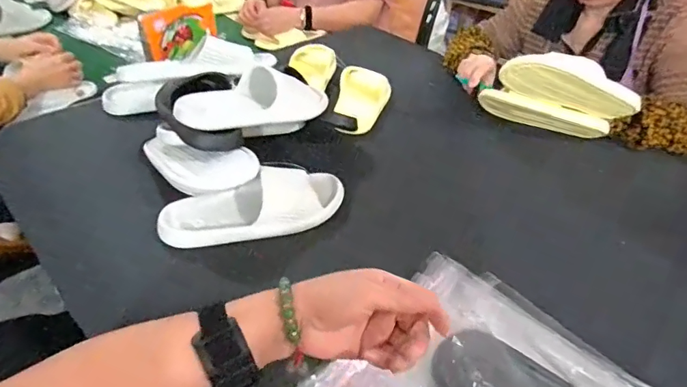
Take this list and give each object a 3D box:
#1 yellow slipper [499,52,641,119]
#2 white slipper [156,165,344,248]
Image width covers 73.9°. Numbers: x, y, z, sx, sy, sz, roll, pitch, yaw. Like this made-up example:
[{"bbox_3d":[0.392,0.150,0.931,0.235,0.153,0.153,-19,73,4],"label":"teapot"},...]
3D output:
[{"bbox_3d":[0.397,-0.195,0.794,0.239,0.105,0.061,19,65,6],"label":"yellow slipper"},{"bbox_3d":[-0.121,0.008,0.640,0.265,0.070,0.085,-13,42,-20],"label":"white slipper"}]

